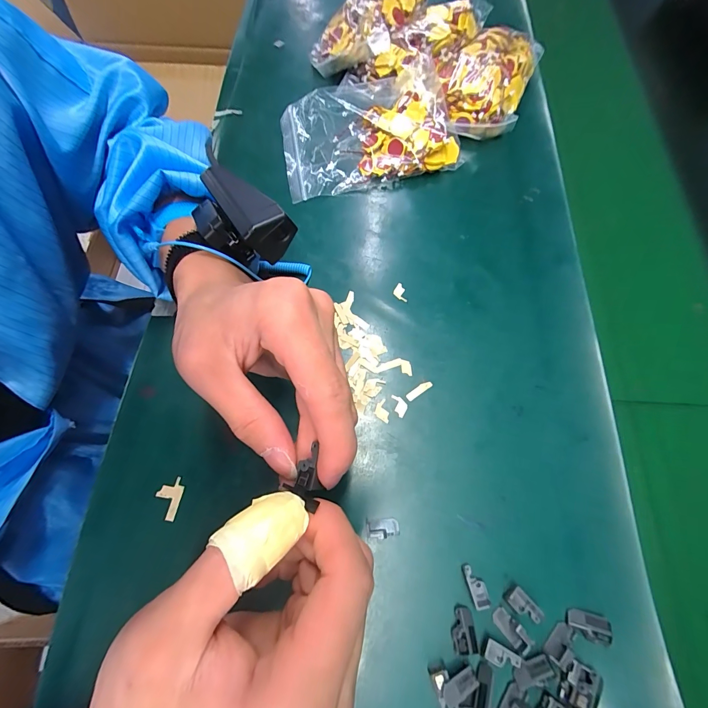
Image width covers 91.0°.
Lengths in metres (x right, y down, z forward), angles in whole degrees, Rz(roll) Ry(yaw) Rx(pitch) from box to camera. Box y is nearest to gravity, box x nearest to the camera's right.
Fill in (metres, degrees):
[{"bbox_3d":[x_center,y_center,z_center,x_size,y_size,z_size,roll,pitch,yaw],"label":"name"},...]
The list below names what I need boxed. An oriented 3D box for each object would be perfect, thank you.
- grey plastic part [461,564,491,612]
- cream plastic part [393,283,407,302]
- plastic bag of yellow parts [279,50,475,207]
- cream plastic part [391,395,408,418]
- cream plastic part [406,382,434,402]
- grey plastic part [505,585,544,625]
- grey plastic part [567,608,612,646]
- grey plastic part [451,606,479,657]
[{"bbox_3d":[0.075,0.143,0.213,0.010,0.006,0.025,-15,69,-3],"label":"grey plastic part"},{"bbox_3d":[0.038,-0.052,0.294,0.010,0.004,0.016,-10,68,-2],"label":"cream plastic part"},{"bbox_3d":[0.012,-0.222,0.345,0.172,0.037,0.114,-15,69,-3],"label":"plastic bag of yellow parts"},{"bbox_3d":[0.033,0.038,0.258,0.011,0.004,0.016,-43,73,-13],"label":"cream plastic part"},{"bbox_3d":[0.049,0.027,0.262,0.022,0.004,0.006,-35,71,-11],"label":"cream plastic part"},{"bbox_3d":[0.103,0.152,0.210,0.011,0.006,0.021,-42,73,-13],"label":"grey plastic part"},{"bbox_3d":[0.138,0.160,0.202,0.020,0.009,0.014,11,69,7],"label":"grey plastic part"},{"bbox_3d":[0.065,0.163,0.205,0.013,0.006,0.022,-4,68,1],"label":"grey plastic part"}]

